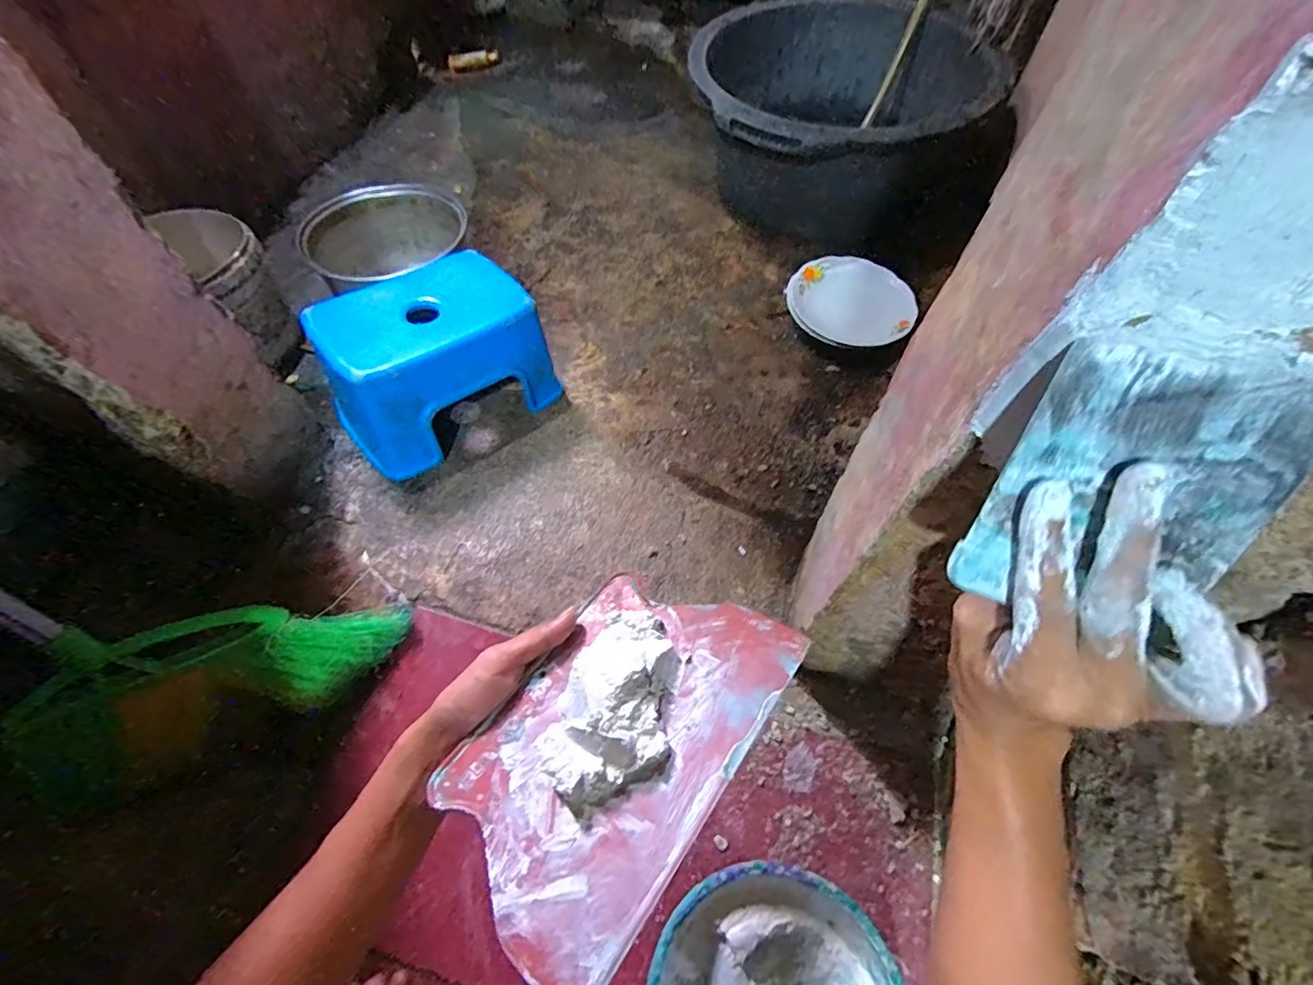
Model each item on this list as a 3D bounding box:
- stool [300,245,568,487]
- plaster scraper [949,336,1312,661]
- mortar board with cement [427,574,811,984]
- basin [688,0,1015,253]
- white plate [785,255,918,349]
[{"bbox_3d":[-0.308,-0.175,0.749,0.185,0.166,0.272,40,62,20],"label":"stool"},{"bbox_3d":[0.164,0.004,0.195,0.077,0.102,0.004,20,30,14],"label":"plaster scraper"},{"bbox_3d":[-0.026,0.130,0.311,0.136,0.034,0.205,24,57,30],"label":"mortar board with cement"},{"bbox_3d":[0.349,-0.775,1.099,0.473,0.222,0.455,37,66,17],"label":"basin"},{"bbox_3d":[0.330,-0.328,0.955,0.215,0.041,0.189,-28,64,-20],"label":"white plate"}]

